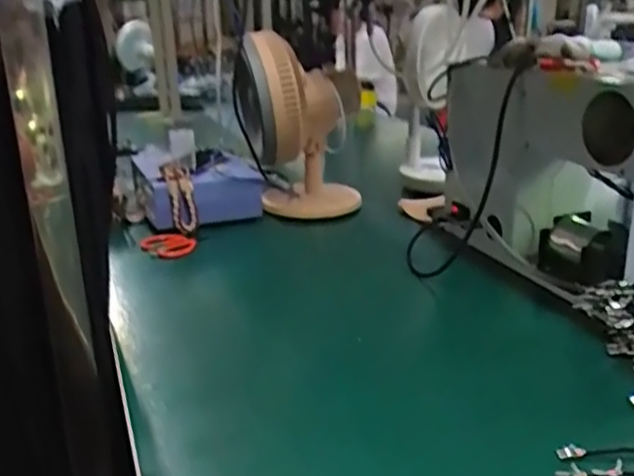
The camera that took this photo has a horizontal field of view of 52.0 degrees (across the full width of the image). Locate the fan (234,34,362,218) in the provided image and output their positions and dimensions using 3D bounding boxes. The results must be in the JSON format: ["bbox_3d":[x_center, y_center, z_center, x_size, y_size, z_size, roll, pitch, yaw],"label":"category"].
[{"bbox_3d":[-0.032,-0.197,1.181,0.222,0.318,0.238,-2,20,-1],"label":"fan"}]

